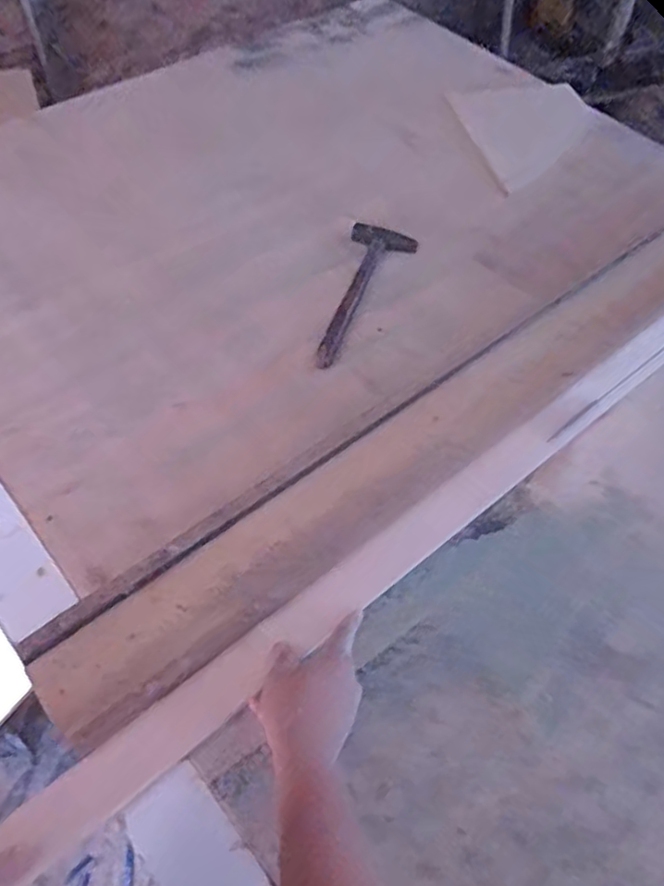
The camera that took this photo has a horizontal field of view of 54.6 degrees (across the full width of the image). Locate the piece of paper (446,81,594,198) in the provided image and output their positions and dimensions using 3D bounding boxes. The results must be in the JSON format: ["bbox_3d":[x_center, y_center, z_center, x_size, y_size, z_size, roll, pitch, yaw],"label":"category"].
[{"bbox_3d":[0.376,-0.587,1.200,0.235,0.008,0.298,-14,59,-3],"label":"piece of paper"}]

